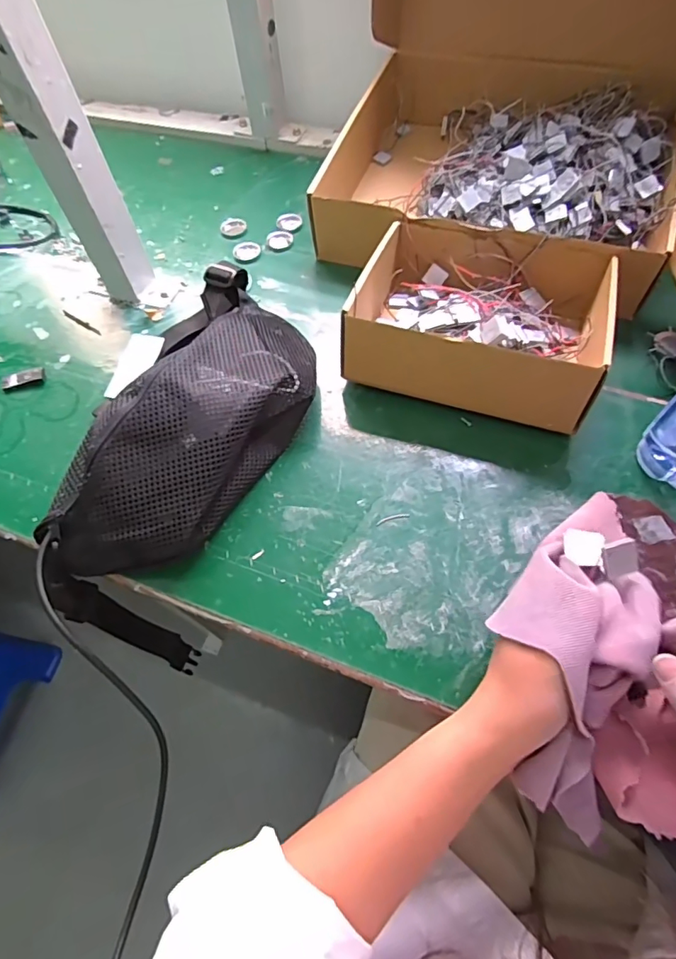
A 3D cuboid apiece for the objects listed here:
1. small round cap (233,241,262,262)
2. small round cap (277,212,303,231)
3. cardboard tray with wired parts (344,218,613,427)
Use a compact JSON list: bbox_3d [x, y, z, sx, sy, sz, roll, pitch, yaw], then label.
[{"bbox_3d":[-0.107,-0.271,0.583,0.026,0.007,0.027,-2,60,3],"label":"small round cap"},{"bbox_3d":[-0.060,-0.319,0.609,0.030,0.004,0.035,-9,60,-1],"label":"small round cap"},{"bbox_3d":[0.126,-0.150,0.440,0.199,0.073,0.179,15,62,12],"label":"cardboard tray with wired parts"}]

